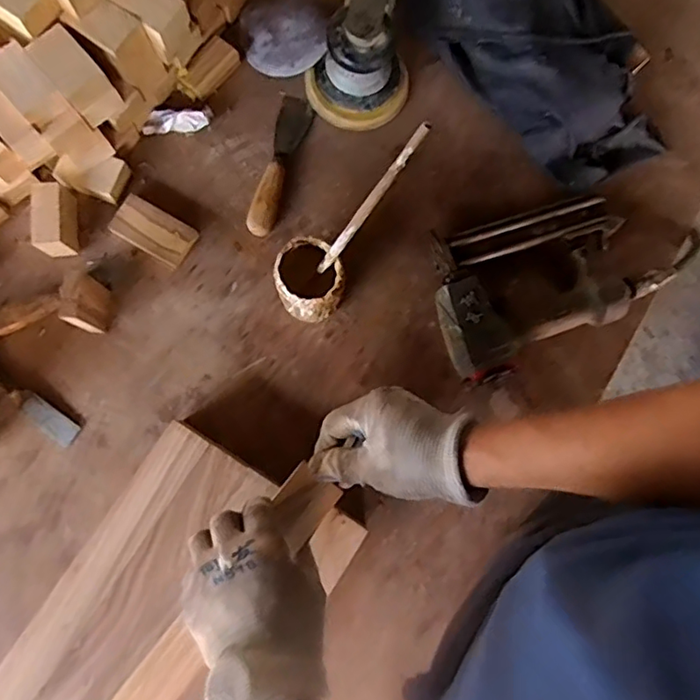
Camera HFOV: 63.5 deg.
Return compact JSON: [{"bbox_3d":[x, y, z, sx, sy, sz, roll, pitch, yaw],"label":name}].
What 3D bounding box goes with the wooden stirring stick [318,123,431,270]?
[{"bbox_3d":[-0.002,-0.103,0.498,0.008,0.260,0.010,-26,79,-35],"label":"wooden stirring stick"}]

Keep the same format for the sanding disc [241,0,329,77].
[{"bbox_3d":[-0.073,-0.359,0.641,0.093,0.011,0.091,0,88,7],"label":"sanding disc"}]

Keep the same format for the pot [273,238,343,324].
[{"bbox_3d":[-0.042,-0.066,0.569,0.065,0.084,0.073,-27,86,-8],"label":"pot"}]

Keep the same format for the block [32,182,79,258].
[{"bbox_3d":[-0.301,-0.131,0.575,0.028,0.042,0.074,-6,82,-6],"label":"block"}]

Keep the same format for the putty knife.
[{"bbox_3d":[-0.077,-0.205,0.625,0.035,0.022,0.169,15,81,-3],"label":"putty knife"}]

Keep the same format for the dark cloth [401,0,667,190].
[{"bbox_3d":[0.201,-0.358,0.630,0.194,0.073,0.376,-34,94,-7],"label":"dark cloth"}]

